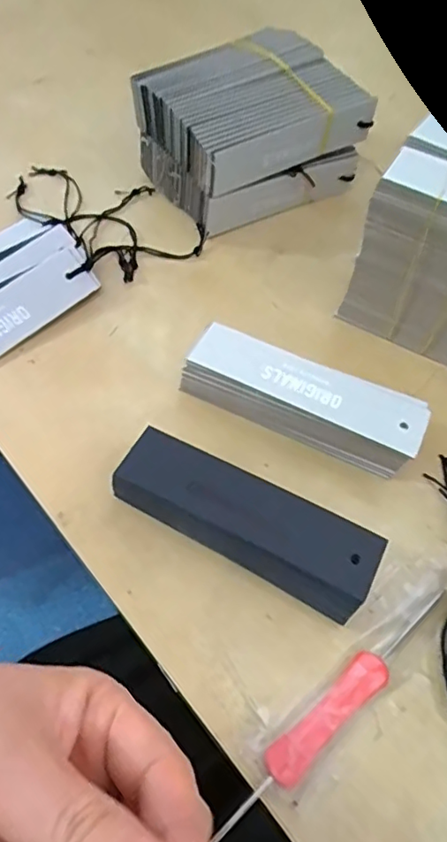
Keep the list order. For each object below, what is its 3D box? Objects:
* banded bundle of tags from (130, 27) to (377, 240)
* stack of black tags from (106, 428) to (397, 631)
[{"bbox_3d":[0.019,-0.202,0.395,0.129,0.074,0.101,-31,65,-21],"label":"banded bundle of tags"},{"bbox_3d":[0.009,0.050,0.270,0.126,0.028,0.039,25,60,12],"label":"stack of black tags"}]

